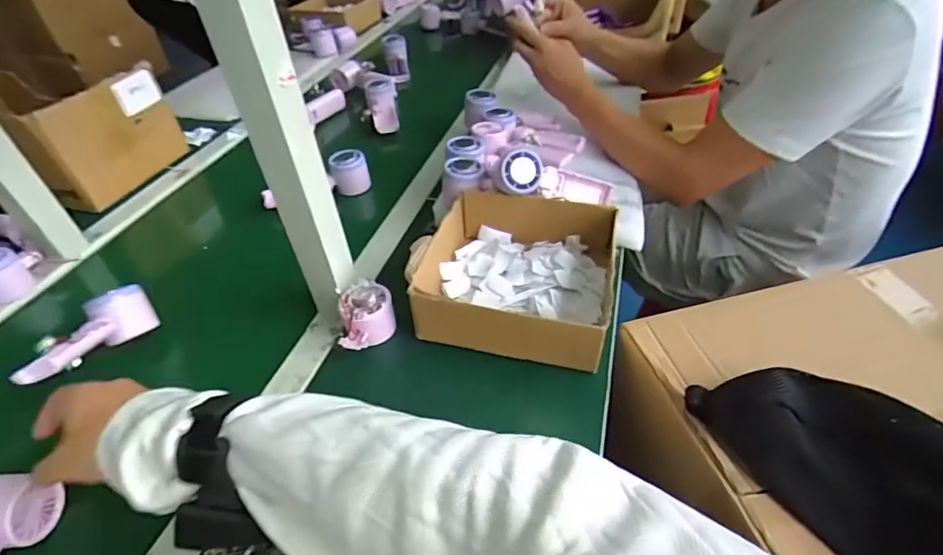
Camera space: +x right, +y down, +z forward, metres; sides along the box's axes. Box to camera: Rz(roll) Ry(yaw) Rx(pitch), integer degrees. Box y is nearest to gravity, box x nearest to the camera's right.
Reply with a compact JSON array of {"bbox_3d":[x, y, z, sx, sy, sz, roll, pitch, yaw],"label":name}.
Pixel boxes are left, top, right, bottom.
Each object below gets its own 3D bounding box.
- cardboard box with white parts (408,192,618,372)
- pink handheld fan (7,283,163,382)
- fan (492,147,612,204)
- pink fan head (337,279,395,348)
[{"bbox_3d":[0.055,-0.010,0.567,0.204,0.068,0.208,8,44,13],"label":"cardboard box with white parts"},{"bbox_3d":[-0.398,0.063,0.499,0.062,0.050,0.154,-2,22,2],"label":"pink handheld fan"},{"bbox_3d":[0.102,-0.128,0.632,0.170,0.062,0.058,7,36,-29],"label":"fan"},{"bbox_3d":[-0.114,0.043,0.529,0.058,0.047,0.069,-7,43,-4],"label":"pink fan head"}]

